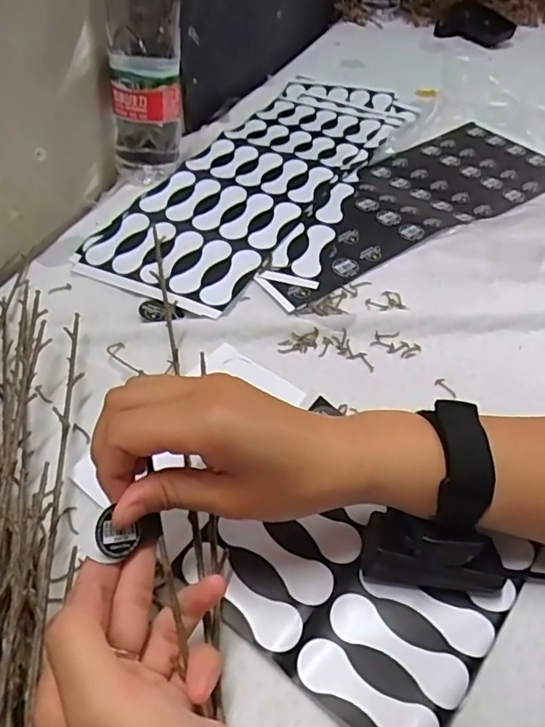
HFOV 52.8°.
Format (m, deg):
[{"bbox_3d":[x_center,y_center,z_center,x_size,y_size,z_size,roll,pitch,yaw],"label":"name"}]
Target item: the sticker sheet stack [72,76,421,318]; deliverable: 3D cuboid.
[{"bbox_3d":[0.001,-0.214,0.576,0.201,0.006,0.455,19,52,13],"label":"sticker sheet stack"}]

